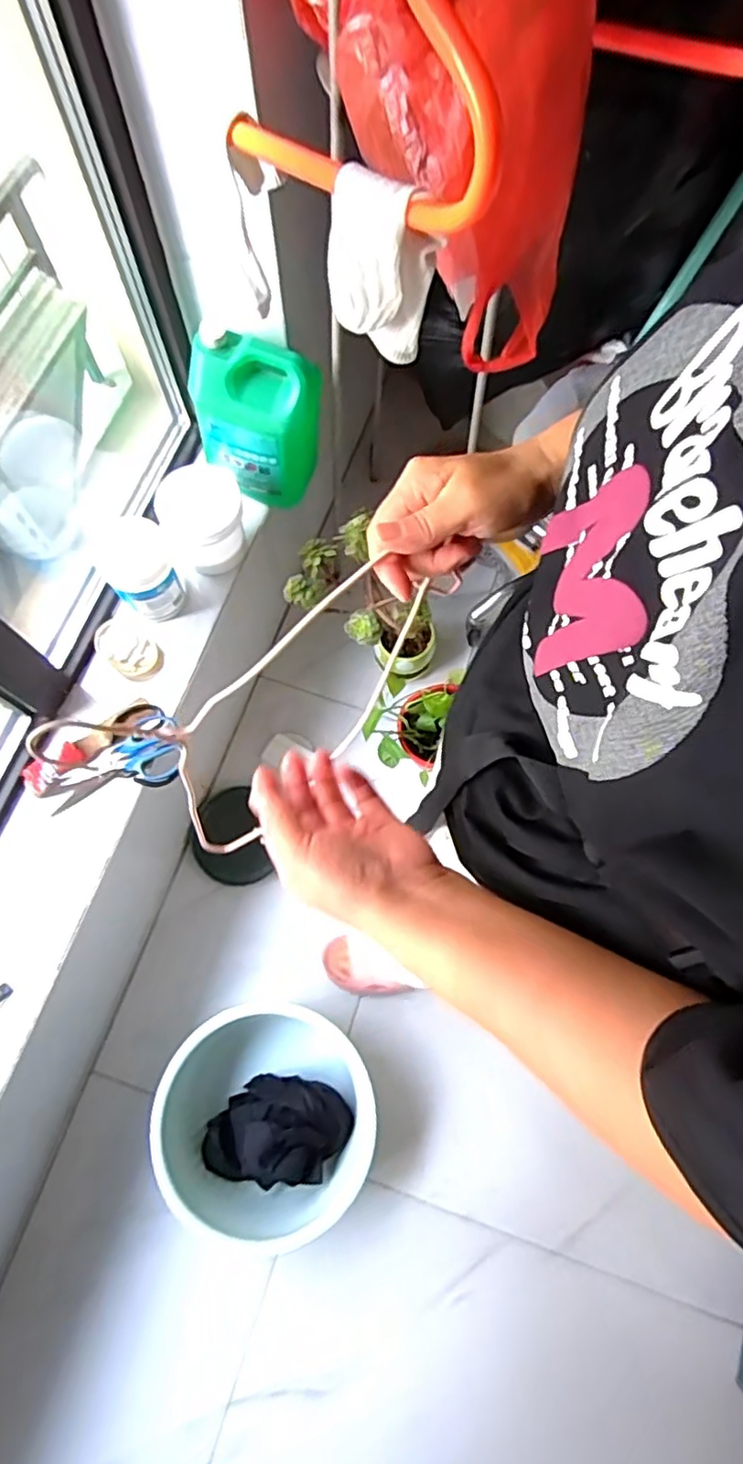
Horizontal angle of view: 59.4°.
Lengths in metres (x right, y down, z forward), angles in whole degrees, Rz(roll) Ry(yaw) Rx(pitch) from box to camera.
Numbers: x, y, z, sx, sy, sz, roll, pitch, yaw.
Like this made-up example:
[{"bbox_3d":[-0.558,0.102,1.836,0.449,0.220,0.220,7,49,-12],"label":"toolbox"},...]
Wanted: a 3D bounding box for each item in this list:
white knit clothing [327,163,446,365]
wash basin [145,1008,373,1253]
[{"bbox_3d":[0.006,-0.392,0.564,0.091,0.141,0.047,33,75,9],"label":"white knit clothing"},{"bbox_3d":[-0.180,0.634,1.071,0.346,0.133,0.341,0,73,-1],"label":"wash basin"}]

